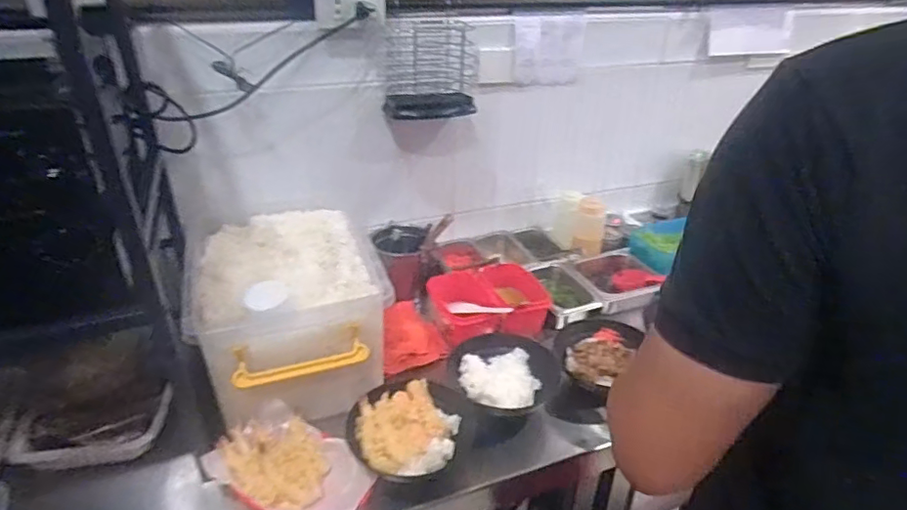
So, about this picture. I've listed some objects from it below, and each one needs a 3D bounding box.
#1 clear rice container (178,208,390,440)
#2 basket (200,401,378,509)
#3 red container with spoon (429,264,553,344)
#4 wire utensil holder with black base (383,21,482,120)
[{"bbox_3d":[-0.284,0.088,0.966,0.289,0.196,0.396,-11,32,-20],"label":"clear rice container"},{"bbox_3d":[-0.223,0.306,0.792,0.229,0.056,0.142,15,33,23],"label":"basket"},{"bbox_3d":[0.066,0.089,1.115,0.224,0.086,0.183,-10,32,-18],"label":"red container with spoon"},{"bbox_3d":[-0.037,-0.358,1.103,0.193,0.171,0.059,-14,33,-24],"label":"wire utensil holder with black base"}]

